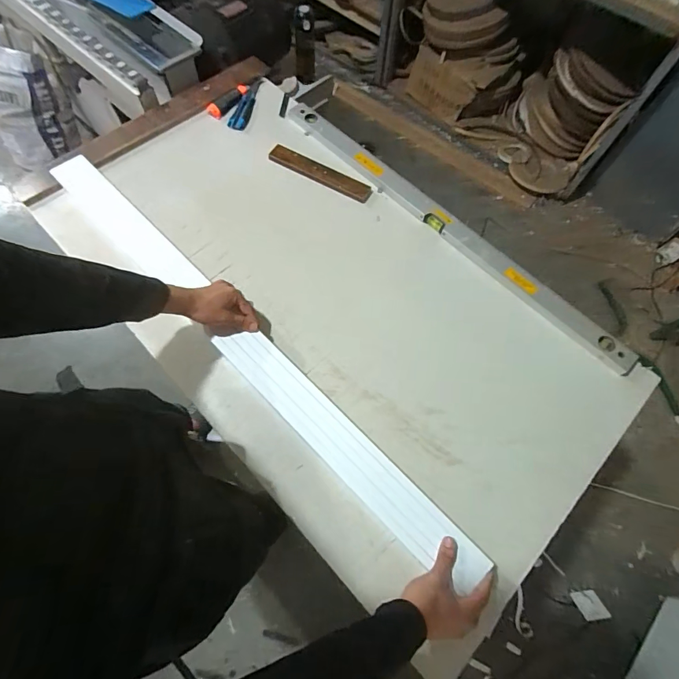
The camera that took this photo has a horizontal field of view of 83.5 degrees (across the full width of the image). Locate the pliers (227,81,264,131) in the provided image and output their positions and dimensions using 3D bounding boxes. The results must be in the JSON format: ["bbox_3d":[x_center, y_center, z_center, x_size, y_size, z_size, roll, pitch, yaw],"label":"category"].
[{"bbox_3d":[-0.251,-0.627,1.018,0.047,0.018,0.183,10,67,2],"label":"pliers"}]

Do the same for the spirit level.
[{"bbox_3d":[0.232,-0.276,0.875,0.064,0.024,0.968,-42,75,-18],"label":"spirit level"}]

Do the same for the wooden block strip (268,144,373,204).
[{"bbox_3d":[-0.047,-0.404,0.927,0.270,0.014,0.047,28,68,9],"label":"wooden block strip"}]

